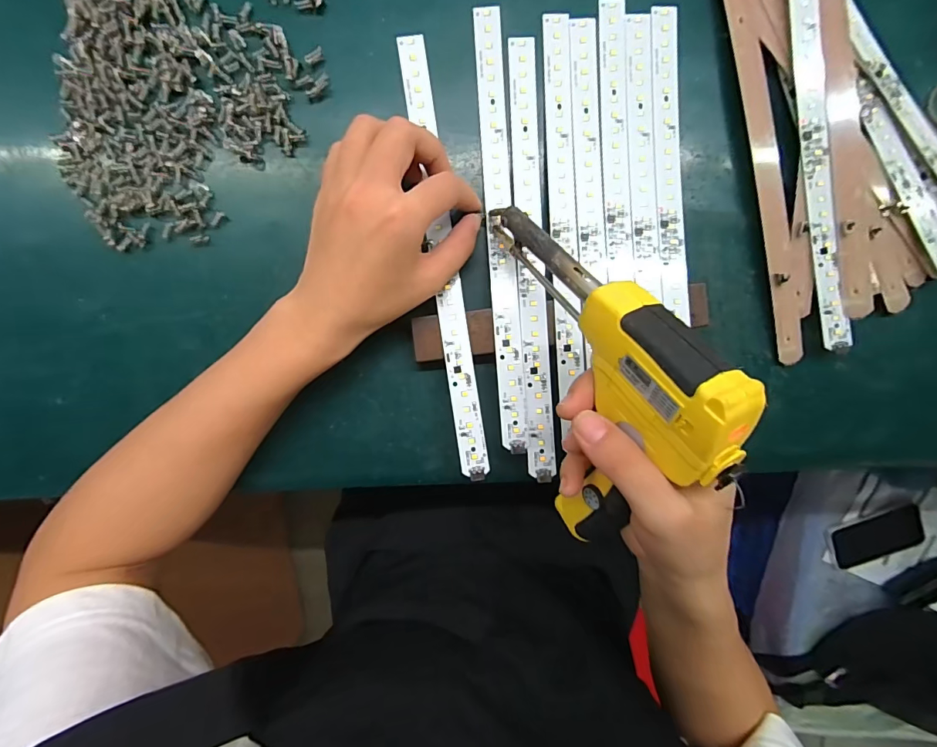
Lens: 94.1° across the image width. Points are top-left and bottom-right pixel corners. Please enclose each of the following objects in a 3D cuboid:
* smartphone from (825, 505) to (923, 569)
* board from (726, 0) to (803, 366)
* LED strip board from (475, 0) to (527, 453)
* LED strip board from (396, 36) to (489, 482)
[{"bbox_3d":[0.643,0.256,0.687,0.149,0.013,0.075,-17,96,0],"label":"smartphone"},{"bbox_3d":[0.195,-0.152,0.292,0.019,0.007,0.294,-13,95,10],"label":"board"},{"bbox_3d":[0.021,-0.093,0.282,0.018,0.010,0.280,-3,88,-3],"label":"LED strip board"},{"bbox_3d":[-0.016,-0.075,0.280,0.017,0.009,0.283,-8,88,-2],"label":"LED strip board"}]

